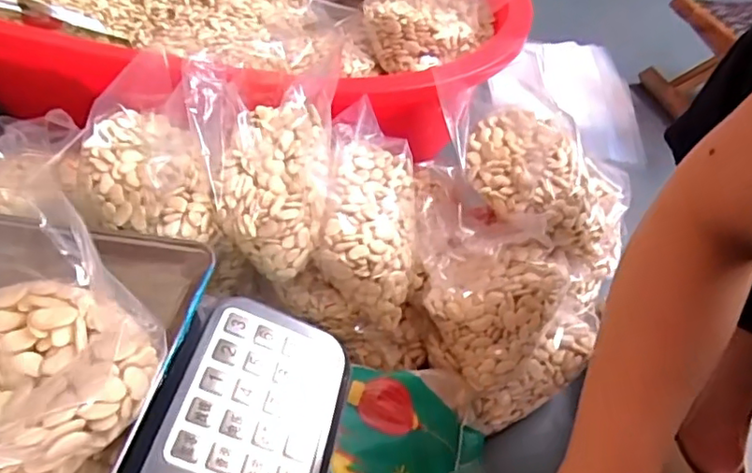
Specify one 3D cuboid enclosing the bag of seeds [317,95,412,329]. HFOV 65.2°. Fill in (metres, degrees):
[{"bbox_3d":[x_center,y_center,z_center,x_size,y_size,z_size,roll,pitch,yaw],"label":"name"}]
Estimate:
[{"bbox_3d":[-0.008,-0.040,0.641,0.102,0.083,0.214,1,65,-4],"label":"bag of seeds"}]

